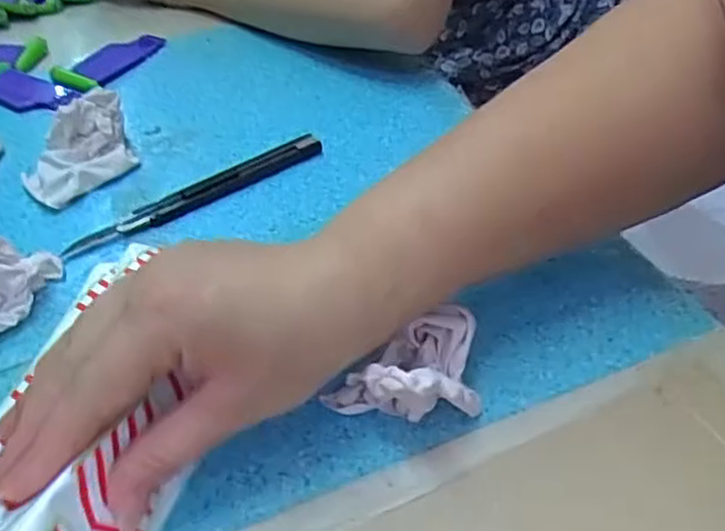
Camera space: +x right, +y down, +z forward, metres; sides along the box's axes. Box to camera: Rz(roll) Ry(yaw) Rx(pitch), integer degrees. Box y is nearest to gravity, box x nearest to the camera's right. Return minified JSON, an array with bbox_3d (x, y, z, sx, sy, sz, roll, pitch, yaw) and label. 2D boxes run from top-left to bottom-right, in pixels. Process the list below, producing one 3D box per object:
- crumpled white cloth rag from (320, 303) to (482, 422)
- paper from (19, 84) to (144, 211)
[{"bbox_3d":[0.022,0.043,0.294,0.063,0.038,0.053,-34,51,-31],"label":"crumpled white cloth rag"},{"bbox_3d":[-0.177,-0.074,0.436,0.068,0.035,0.061,-23,46,-21],"label":"paper"}]

